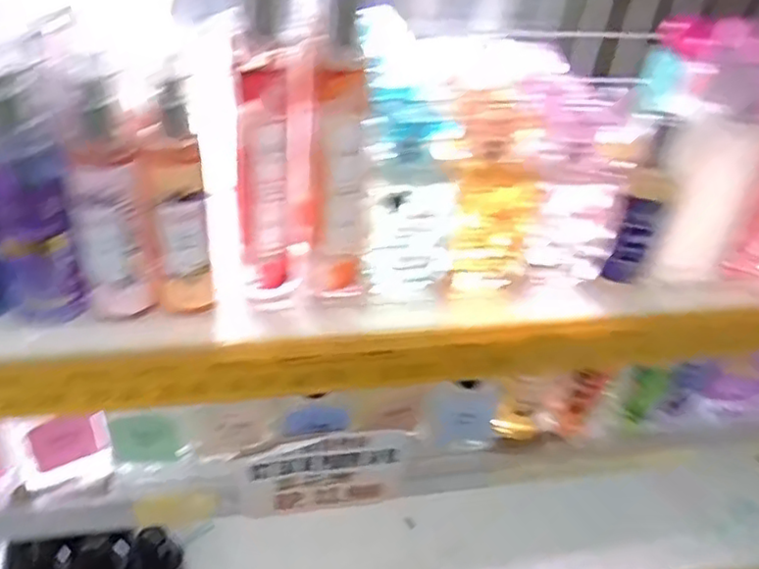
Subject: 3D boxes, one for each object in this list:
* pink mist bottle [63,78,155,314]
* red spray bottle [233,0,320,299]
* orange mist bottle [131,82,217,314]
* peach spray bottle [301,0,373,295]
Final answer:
[{"bbox_3d":[-0.148,-0.040,0.370,0.036,0.132,0.039,-11,43,-20],"label":"pink mist bottle"},{"bbox_3d":[-0.057,-0.079,0.381,0.045,0.183,0.048,-1,41,-9],"label":"red spray bottle"},{"bbox_3d":[-0.116,-0.046,0.379,0.037,0.135,0.038,-3,41,-13],"label":"orange mist bottle"},{"bbox_3d":[-0.024,-0.072,0.384,0.041,0.174,0.032,1,40,-7],"label":"peach spray bottle"}]

